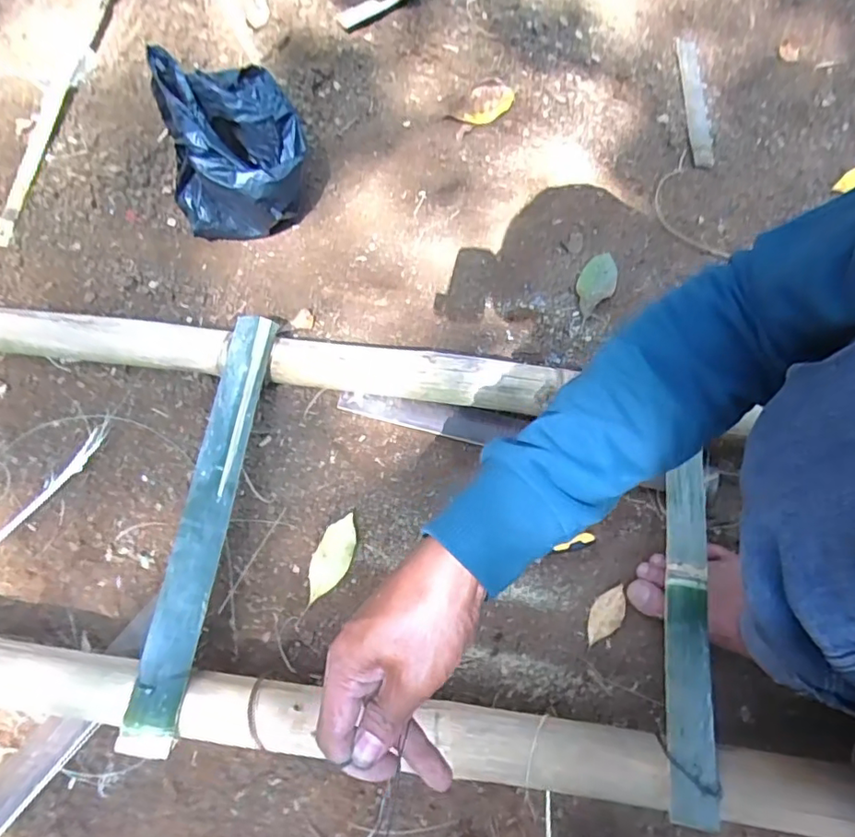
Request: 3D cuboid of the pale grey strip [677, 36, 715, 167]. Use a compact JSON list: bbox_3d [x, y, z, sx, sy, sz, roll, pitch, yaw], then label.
[{"bbox_3d":[0.377,-0.452,0.804,0.034,0.007,0.266,6,65,0],"label":"pale grey strip"}]

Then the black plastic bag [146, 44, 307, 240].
[{"bbox_3d":[-0.221,-0.307,0.648,0.159,0.150,0.173,-11,69,-5],"label":"black plastic bag"}]

